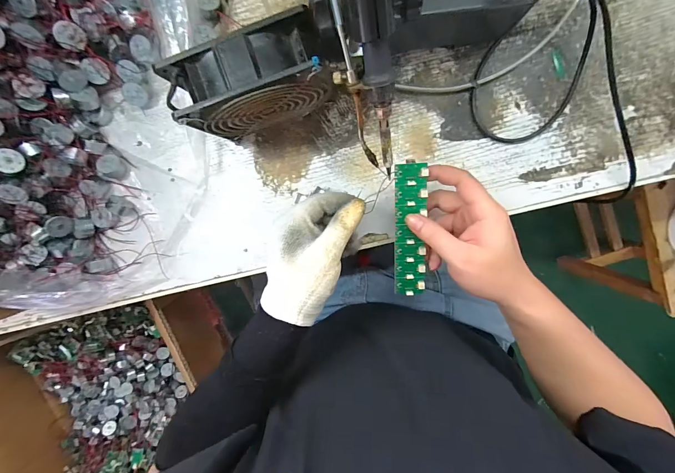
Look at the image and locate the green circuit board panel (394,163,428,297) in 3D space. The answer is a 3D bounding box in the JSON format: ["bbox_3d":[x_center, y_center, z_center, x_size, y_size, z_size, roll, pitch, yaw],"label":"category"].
[{"bbox_3d":[0.073,-0.003,0.311,0.030,0.006,0.137,-3,110,3],"label":"green circuit board panel"}]

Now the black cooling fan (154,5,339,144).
[{"bbox_3d":[-0.069,-0.129,0.279,0.123,0.118,0.051,-15,99,4],"label":"black cooling fan"}]

